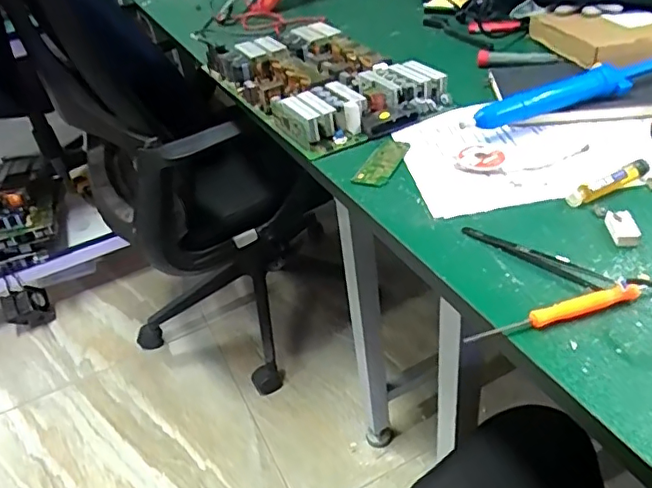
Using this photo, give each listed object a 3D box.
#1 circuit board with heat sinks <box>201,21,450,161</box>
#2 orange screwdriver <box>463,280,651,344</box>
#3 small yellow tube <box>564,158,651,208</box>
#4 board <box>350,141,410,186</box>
[{"bbox_3d":[-0.015,-0.226,0.752,0.203,0.041,0.355,-21,38,-18],"label":"circuit board with heat sinks"},{"bbox_3d":[0.174,0.043,0.382,0.166,0.016,0.012,-15,37,-10],"label":"orange screwdriver"},{"bbox_3d":[0.249,-0.054,0.494,0.085,0.013,0.016,-22,38,-18],"label":"small yellow tube"},{"bbox_3d":[0.059,-0.087,0.582,0.036,0.004,0.087,11,40,24],"label":"board"}]

